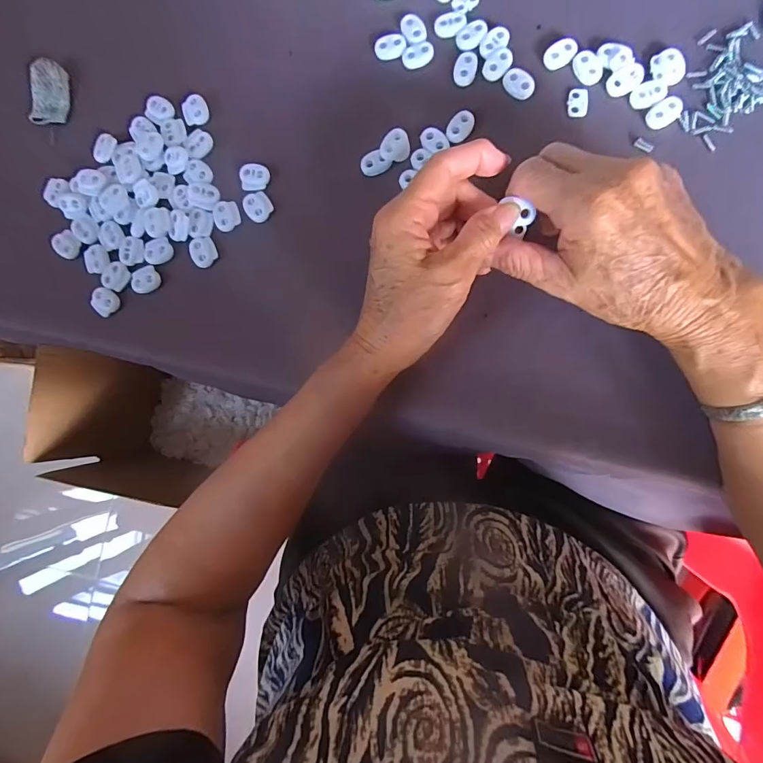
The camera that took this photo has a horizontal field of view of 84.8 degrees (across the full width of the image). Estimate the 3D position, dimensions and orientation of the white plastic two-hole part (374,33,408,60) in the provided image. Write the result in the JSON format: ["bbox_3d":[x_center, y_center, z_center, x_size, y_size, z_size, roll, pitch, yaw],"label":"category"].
[{"bbox_3d":[0.007,-0.240,0.301,0.022,0.005,0.014,-8,87,7],"label":"white plastic two-hole part"}]

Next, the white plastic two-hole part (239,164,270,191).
[{"bbox_3d":[-0.094,-0.151,0.309,0.021,0.004,0.020,0,88,7],"label":"white plastic two-hole part"}]

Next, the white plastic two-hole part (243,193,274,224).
[{"bbox_3d":[-0.092,-0.130,0.310,0.020,0.004,0.021,-35,84,5],"label":"white plastic two-hole part"}]

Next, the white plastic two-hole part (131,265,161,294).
[{"bbox_3d":[-0.180,-0.078,0.319,0.021,0.005,0.020,0,88,7],"label":"white plastic two-hole part"}]

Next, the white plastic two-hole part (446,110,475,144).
[{"bbox_3d":[0.055,-0.178,0.292,0.015,0.004,0.024,39,93,7],"label":"white plastic two-hole part"}]

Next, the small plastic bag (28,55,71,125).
[{"bbox_3d":[-0.263,-0.231,0.333,0.028,0.008,0.047,7,93,-15],"label":"small plastic bag"}]

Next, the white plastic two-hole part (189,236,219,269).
[{"bbox_3d":[-0.134,-0.098,0.314,0.018,0.004,0.022,-29,85,5],"label":"white plastic two-hole part"}]

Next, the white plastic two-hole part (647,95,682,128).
[{"bbox_3d":[0.186,-0.177,0.275,0.022,0.005,0.015,-33,84,5],"label":"white plastic two-hole part"}]

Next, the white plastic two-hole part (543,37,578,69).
[{"bbox_3d":[0.122,-0.223,0.286,0.022,0.004,0.017,-21,85,6],"label":"white plastic two-hole part"}]

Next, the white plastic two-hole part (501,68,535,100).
[{"bbox_3d":[0.094,-0.205,0.288,0.023,0.005,0.015,34,92,7],"label":"white plastic two-hole part"}]

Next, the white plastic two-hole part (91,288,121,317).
[{"bbox_3d":[-0.213,-0.061,0.322,0.019,0.007,0.019,0,88,7],"label":"white plastic two-hole part"}]

